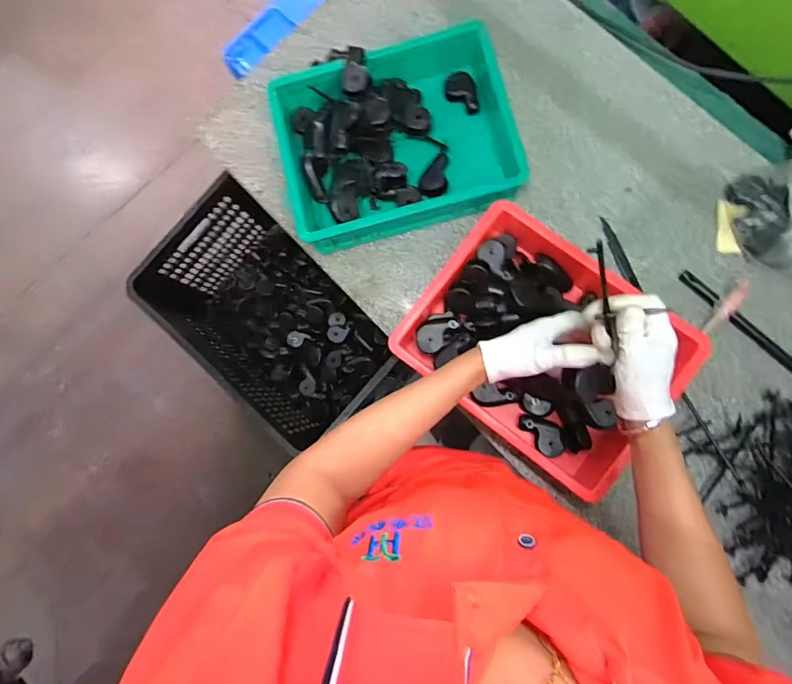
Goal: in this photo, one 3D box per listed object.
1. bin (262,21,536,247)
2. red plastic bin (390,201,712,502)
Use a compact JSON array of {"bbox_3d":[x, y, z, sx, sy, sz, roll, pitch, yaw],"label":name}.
[{"bbox_3d":[-0.002,-0.309,0.698,0.341,0.089,0.263,-13,83,4],"label":"bin"},{"bbox_3d":[0.204,0.005,0.646,0.344,0.088,0.266,39,89,8],"label":"red plastic bin"}]

